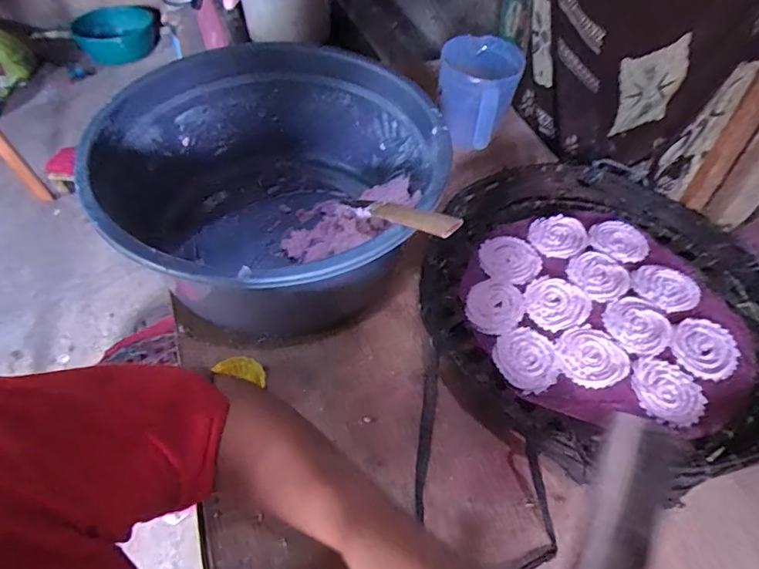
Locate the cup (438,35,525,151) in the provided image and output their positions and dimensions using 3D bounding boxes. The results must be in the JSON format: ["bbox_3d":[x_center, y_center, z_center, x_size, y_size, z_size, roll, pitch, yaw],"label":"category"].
[{"bbox_3d":[0.152,-0.304,0.801,0.116,0.118,0.139,5,51,2],"label":"cup"}]

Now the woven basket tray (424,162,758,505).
[{"bbox_3d":[0.280,0.021,0.627,0.433,0.061,0.448,7,51,4],"label":"woven basket tray"}]

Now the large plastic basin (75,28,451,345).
[{"bbox_3d":[-0.120,-0.108,0.630,0.379,0.188,0.386,1,51,-1],"label":"large plastic basin"}]

